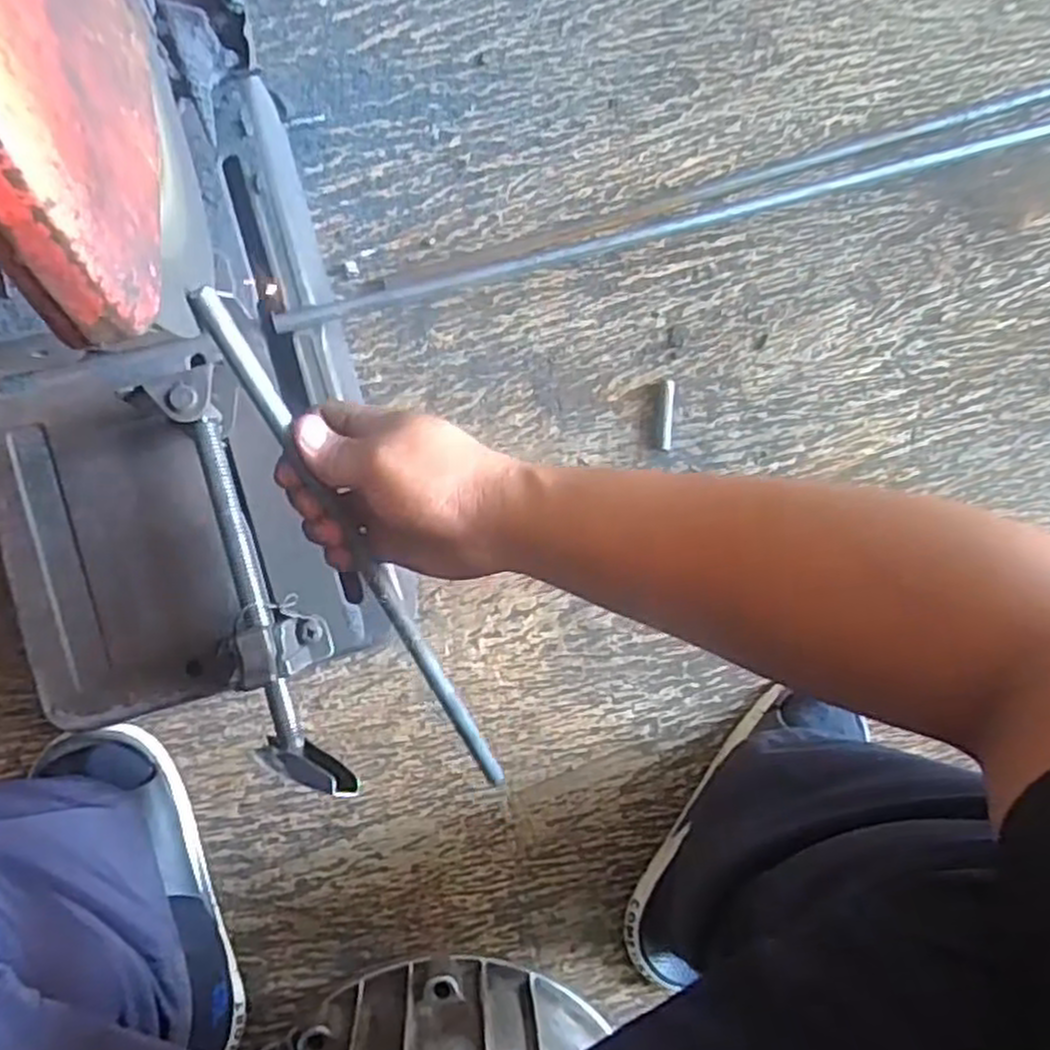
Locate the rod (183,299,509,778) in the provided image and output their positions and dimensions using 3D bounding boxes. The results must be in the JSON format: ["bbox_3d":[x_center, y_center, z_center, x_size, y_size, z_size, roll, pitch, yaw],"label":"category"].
[{"bbox_3d":[-0.080,0.033,0.426,0.014,0.010,0.343,-28,121,-6],"label":"rod"}]

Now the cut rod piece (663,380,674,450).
[{"bbox_3d":[0.118,-0.090,0.642,0.009,0.007,0.058,3,88,-6],"label":"cut rod piece"}]

